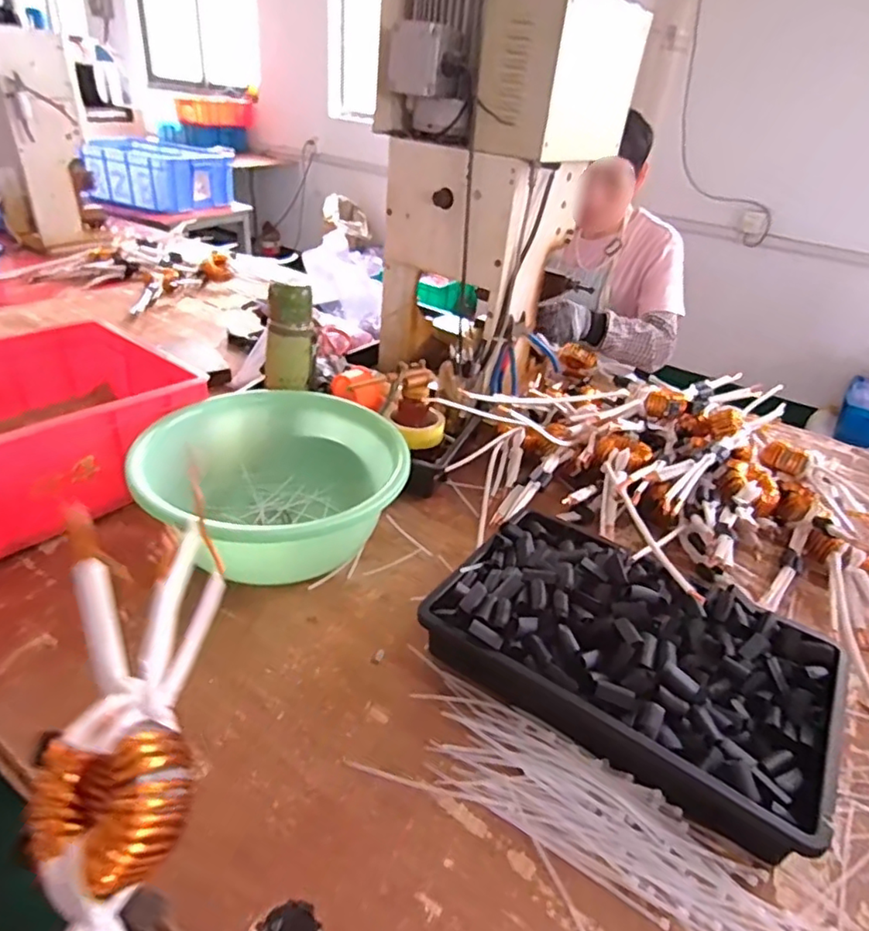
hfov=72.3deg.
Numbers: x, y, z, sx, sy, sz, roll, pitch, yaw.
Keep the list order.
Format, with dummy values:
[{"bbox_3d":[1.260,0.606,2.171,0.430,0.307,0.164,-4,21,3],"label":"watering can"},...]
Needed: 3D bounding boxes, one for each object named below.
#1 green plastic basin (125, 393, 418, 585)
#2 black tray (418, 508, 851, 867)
[{"bbox_3d":[-0.205,0.022,0.753,0.289,0.125,0.289,4,32,-3],"label":"green plastic basin"},{"bbox_3d":[0.195,0.174,0.591,0.363,0.078,0.231,24,37,26],"label":"black tray"}]

